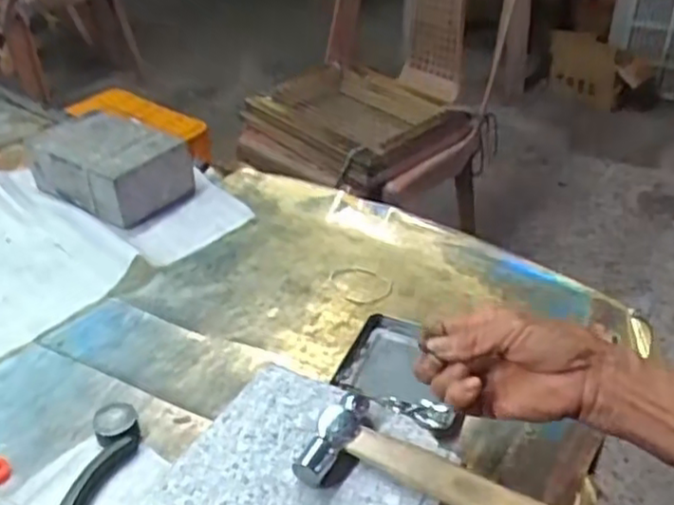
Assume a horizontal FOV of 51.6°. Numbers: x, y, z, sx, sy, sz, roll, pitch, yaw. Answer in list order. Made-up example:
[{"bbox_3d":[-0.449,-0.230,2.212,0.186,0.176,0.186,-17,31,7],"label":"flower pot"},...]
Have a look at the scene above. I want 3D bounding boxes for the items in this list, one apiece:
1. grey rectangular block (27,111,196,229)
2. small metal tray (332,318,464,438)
[{"bbox_3d":[-0.253,-0.097,0.788,0.161,0.067,0.113,20,41,31],"label":"grey rectangular block"},{"bbox_3d":[0.058,0.093,0.549,0.115,0.014,0.084,20,41,31],"label":"small metal tray"}]

